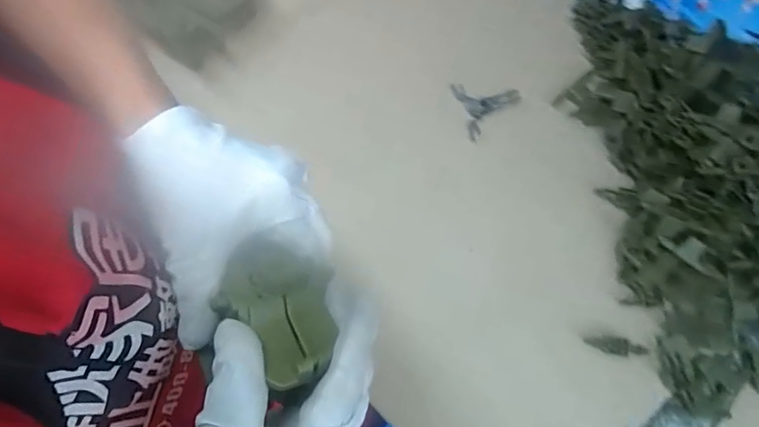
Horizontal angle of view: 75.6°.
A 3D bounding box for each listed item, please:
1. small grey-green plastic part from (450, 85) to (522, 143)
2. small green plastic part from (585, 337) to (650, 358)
[{"bbox_3d":[0.137,-0.136,0.605,0.076,0.014,0.072,-19,79,-3],"label":"small grey-green plastic part"},{"bbox_3d":[0.262,0.146,0.534,0.067,0.015,0.019,9,79,3],"label":"small green plastic part"}]

